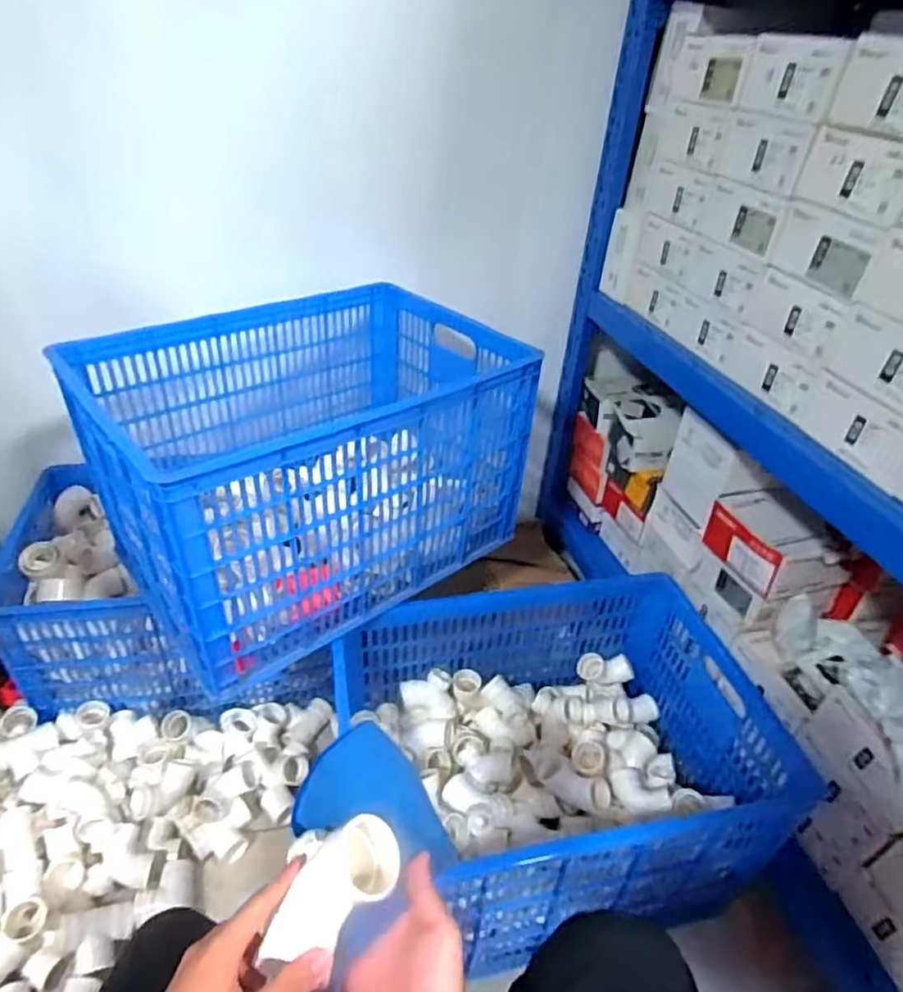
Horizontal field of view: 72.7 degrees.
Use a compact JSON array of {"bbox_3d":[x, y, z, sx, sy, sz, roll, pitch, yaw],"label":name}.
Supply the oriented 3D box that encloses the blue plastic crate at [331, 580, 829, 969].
[{"bbox_3d":[0.190,0.440,1.088,0.673,0.248,0.513,-4,36,-12],"label":"blue plastic crate"}]

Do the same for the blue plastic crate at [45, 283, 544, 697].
[{"bbox_3d":[-0.248,-0.074,1.125,0.644,0.403,0.468,-25,44,-35],"label":"blue plastic crate"}]

